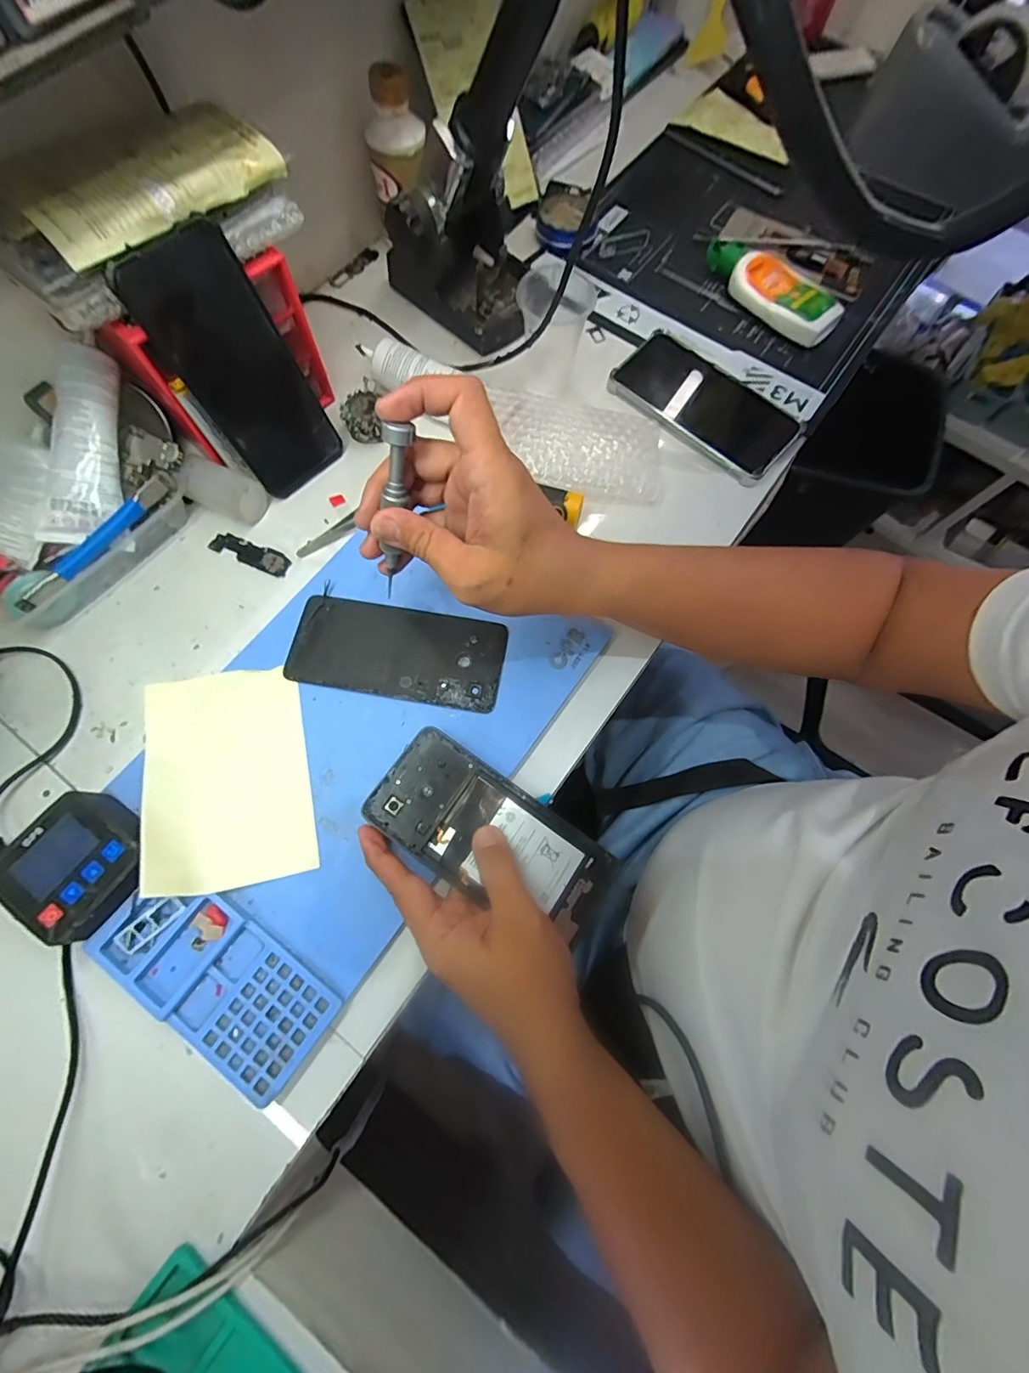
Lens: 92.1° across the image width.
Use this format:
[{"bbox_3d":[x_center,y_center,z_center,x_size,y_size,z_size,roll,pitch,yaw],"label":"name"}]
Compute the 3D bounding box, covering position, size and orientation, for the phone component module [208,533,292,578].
[{"bbox_3d":[-0.220,-0.111,0.413,0.072,0.004,0.020,23,74,6],"label":"phone component module"}]

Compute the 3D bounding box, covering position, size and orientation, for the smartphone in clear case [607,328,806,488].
[{"bbox_3d":[0.177,-0.261,0.459,0.168,0.018,0.090,42,77,10],"label":"smartphone in clear case"}]

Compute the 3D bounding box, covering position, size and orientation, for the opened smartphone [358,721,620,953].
[{"bbox_3d":[-0.013,0.096,0.327,0.160,0.006,0.075,29,75,4],"label":"opened smartphone"}]

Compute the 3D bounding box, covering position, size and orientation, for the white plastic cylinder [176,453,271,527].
[{"bbox_3d":[-0.239,-0.160,0.412,0.066,0.034,0.037,27,75,7],"label":"white plastic cylinder"}]

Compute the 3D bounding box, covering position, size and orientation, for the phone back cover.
[{"bbox_3d":[-0.089,-0.027,0.377,0.158,0.004,0.073,10,73,3],"label":"phone back cover"}]

